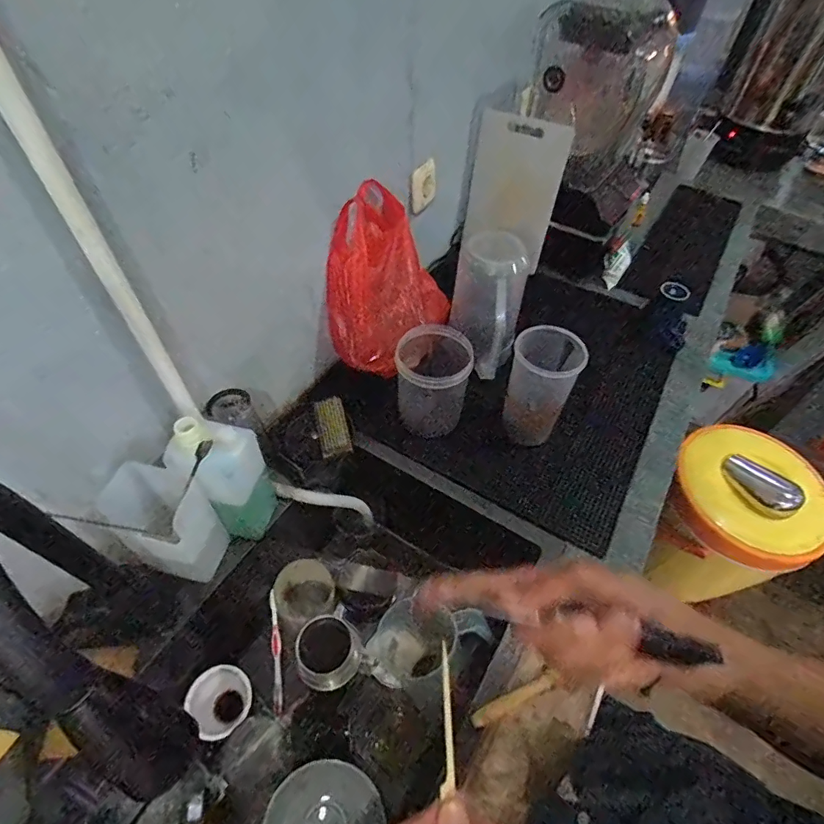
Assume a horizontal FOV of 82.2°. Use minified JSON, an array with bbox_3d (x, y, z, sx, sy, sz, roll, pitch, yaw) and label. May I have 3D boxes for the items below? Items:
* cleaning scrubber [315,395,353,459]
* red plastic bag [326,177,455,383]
[{"bbox_3d":[-0.124,0.021,0.742,0.046,0.021,0.116,-11,52,-12],"label":"cleaning scrubber"},{"bbox_3d":[-0.040,-0.222,0.781,0.144,0.226,0.211,26,54,18],"label":"red plastic bag"}]

